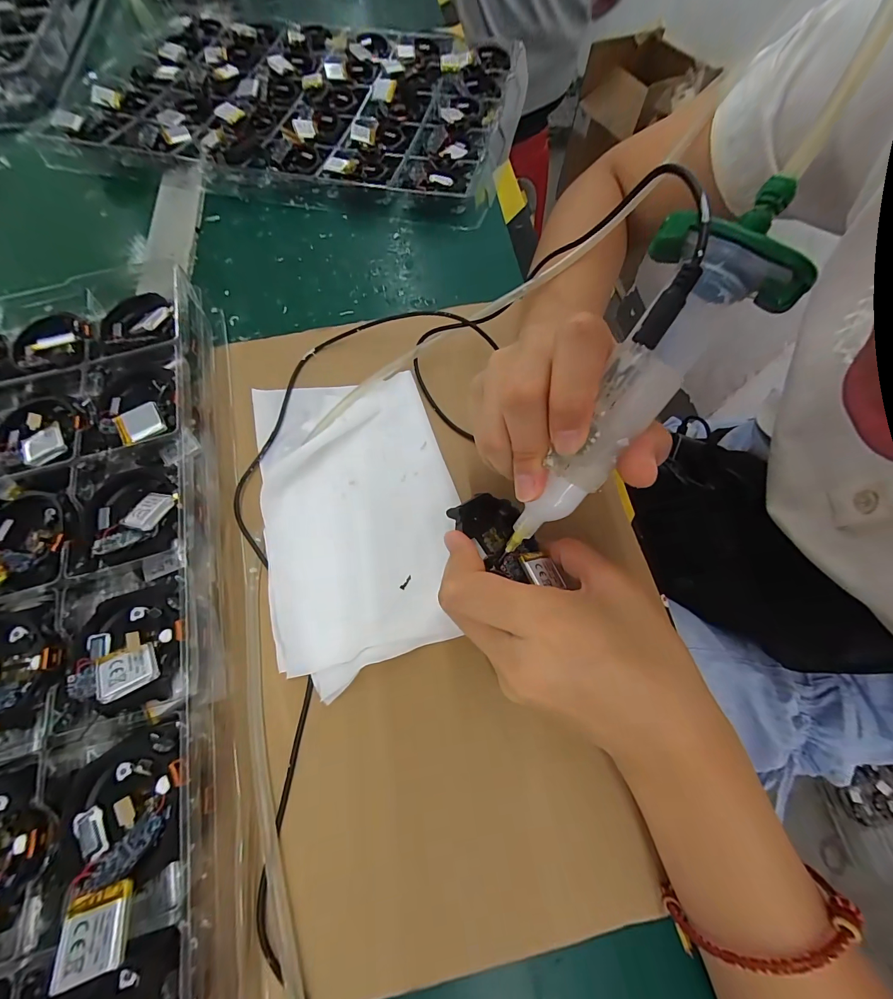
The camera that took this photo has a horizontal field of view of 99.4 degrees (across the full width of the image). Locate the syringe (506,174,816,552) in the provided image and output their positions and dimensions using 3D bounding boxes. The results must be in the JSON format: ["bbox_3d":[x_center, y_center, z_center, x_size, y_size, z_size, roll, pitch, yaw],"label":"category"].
[{"bbox_3d":[0.069,-0.040,0.140,0.045,0.020,0.143,36,109,13],"label":"syringe"}]

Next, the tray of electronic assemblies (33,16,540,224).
[{"bbox_3d":[-0.157,-0.430,0.403,0.455,0.024,0.294,13,68,4],"label":"tray of electronic assemblies"}]

